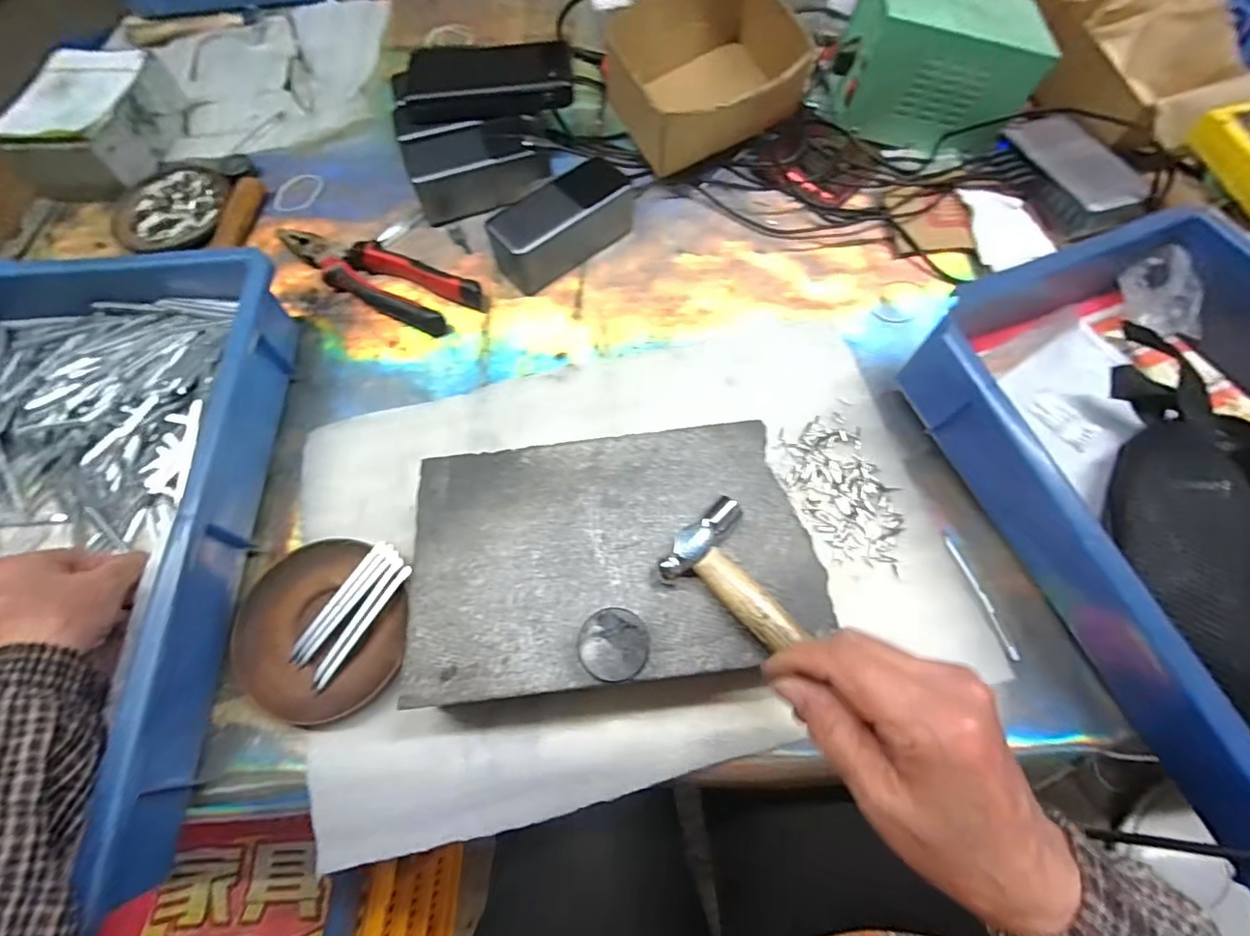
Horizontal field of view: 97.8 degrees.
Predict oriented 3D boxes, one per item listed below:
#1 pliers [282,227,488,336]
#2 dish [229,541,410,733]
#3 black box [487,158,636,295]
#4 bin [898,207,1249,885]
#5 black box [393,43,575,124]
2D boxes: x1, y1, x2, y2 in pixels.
[{"bbox_3d":[-0.226,-0.173,0.494,0.208,0.025,0.054,23,69,12],"label":"pliers"},{"bbox_3d":[-0.206,0.110,0.369,0.114,0.017,0.109,39,74,18],"label":"dish"},{"bbox_3d":[-0.053,-0.213,0.486,0.131,0.052,0.057,-35,69,-12],"label":"black box"},{"bbox_3d":[0.413,0.037,0.338,0.298,0.088,0.436,-22,67,-7],"label":"bin"},{"bbox_3d":[-0.135,-0.366,0.517,0.167,0.027,0.070,-6,66,0],"label":"black box"}]

